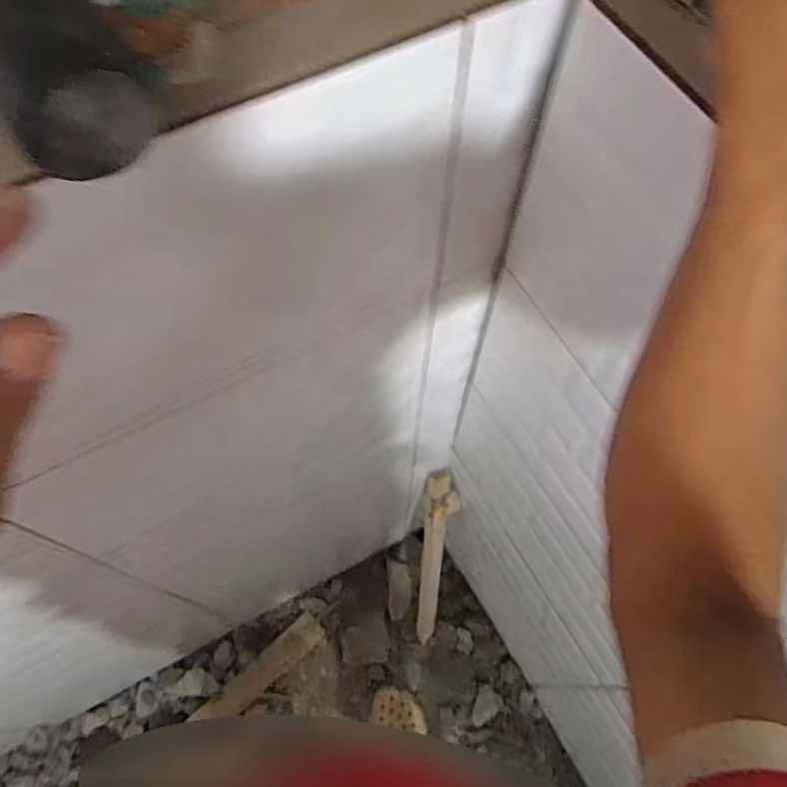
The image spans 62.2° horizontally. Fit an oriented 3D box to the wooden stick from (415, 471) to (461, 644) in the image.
[{"bbox_3d":[0.081,0.336,1.270,0.055,0.490,0.033,3,38,0],"label":"wooden stick"}]

